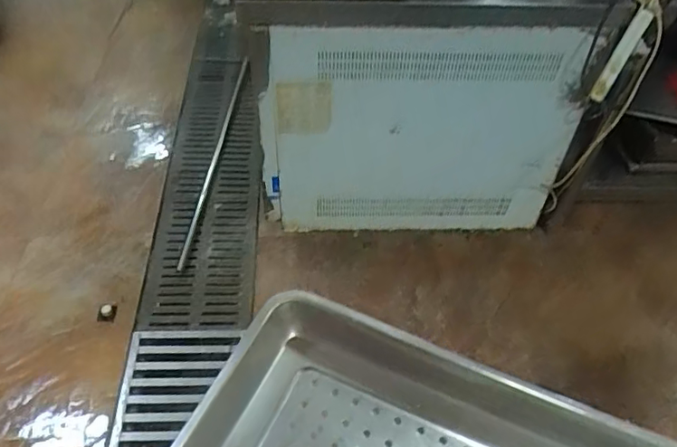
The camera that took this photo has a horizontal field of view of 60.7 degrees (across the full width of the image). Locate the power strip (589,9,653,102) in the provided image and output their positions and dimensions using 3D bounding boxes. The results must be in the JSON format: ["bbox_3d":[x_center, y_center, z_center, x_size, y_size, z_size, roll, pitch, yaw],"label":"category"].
[{"bbox_3d":[0.577,-0.342,1.184,0.031,0.190,0.033,39,33,27],"label":"power strip"}]

